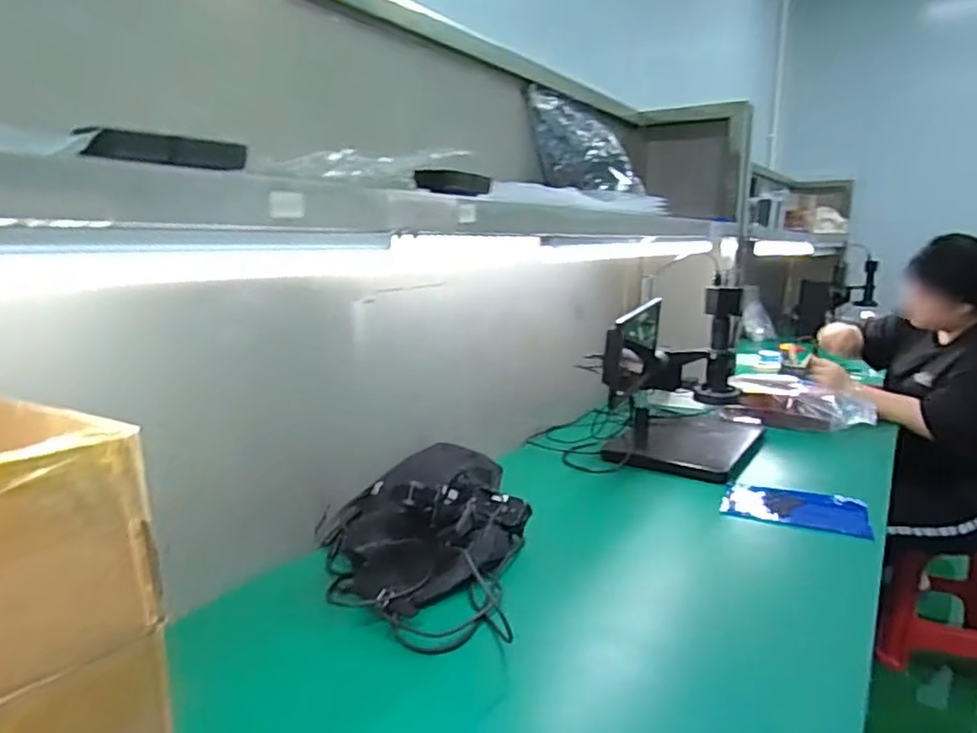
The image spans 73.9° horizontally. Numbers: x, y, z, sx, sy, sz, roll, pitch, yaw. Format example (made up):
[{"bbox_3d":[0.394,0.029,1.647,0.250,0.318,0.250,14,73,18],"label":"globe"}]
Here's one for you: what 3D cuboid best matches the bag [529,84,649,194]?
[{"bbox_3d":[0.210,-0.477,1.386,0.221,0.200,0.141,1,11,13],"label":"bag"}]

